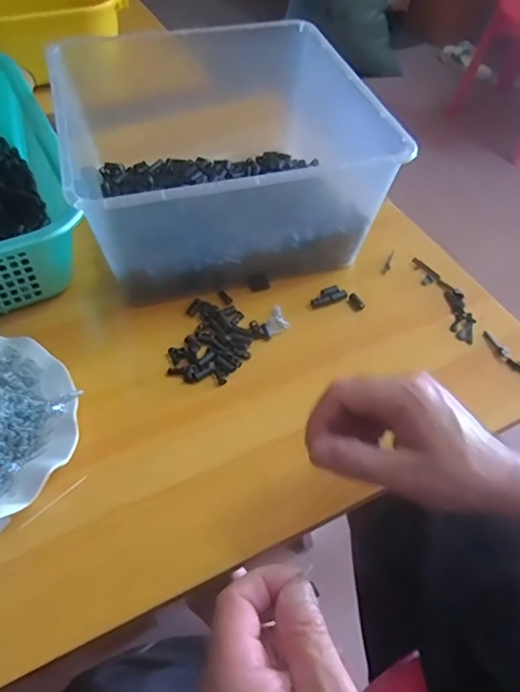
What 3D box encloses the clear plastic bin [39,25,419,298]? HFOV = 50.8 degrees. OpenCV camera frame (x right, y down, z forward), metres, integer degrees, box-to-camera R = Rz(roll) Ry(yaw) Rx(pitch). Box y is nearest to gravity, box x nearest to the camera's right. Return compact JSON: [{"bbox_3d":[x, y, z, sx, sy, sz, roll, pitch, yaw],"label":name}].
[{"bbox_3d":[-0.050,-0.209,0.592,0.292,0.147,0.325,-12,52,-12],"label":"clear plastic bin"}]

